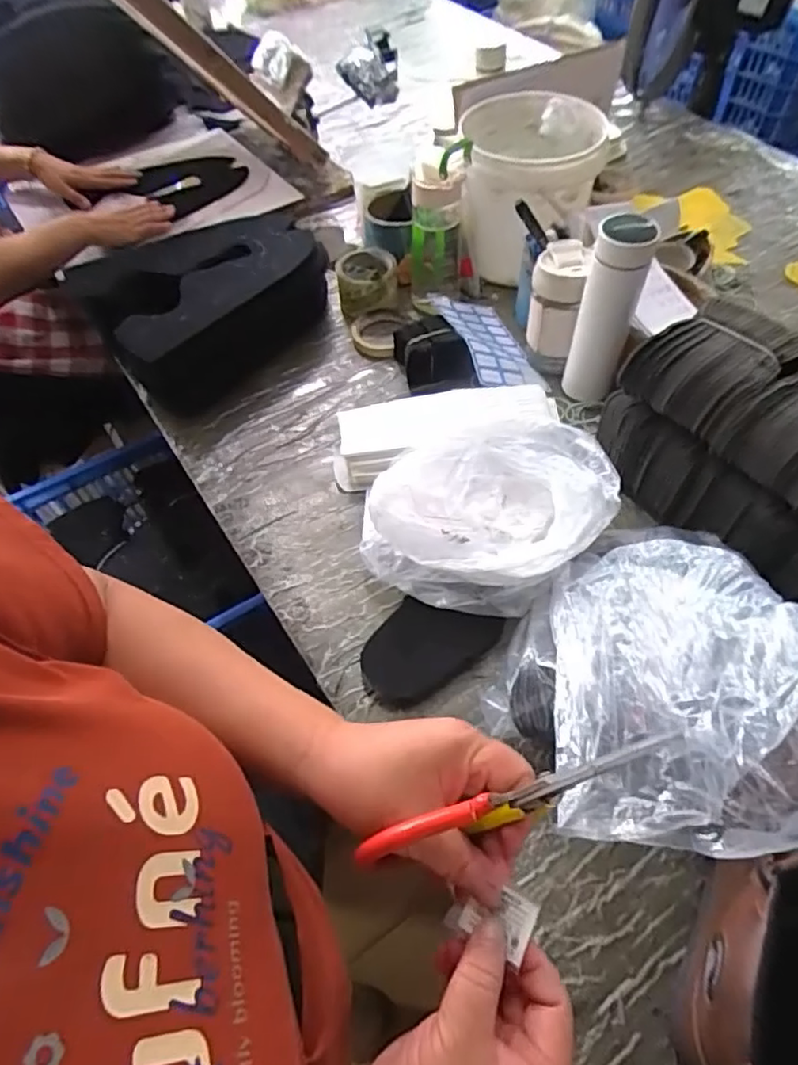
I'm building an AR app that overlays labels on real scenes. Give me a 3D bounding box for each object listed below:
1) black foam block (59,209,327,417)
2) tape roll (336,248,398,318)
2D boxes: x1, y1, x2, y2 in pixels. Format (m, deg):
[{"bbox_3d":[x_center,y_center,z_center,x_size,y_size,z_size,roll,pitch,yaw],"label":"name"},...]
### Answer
[{"bbox_3d":[-0.260,-0.328,0.894,0.315,0.119,0.223,-37,61,-20],"label":"black foam block"},{"bbox_3d":[-0.048,-0.379,0.949,0.090,0.055,0.099,-4,55,1],"label":"tape roll"}]

